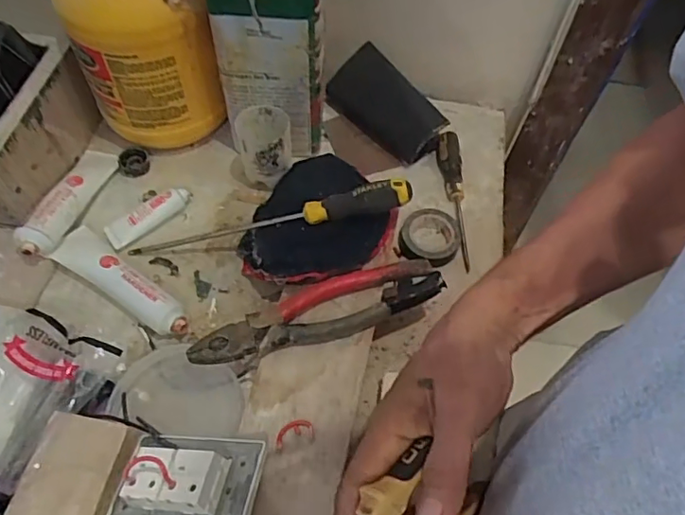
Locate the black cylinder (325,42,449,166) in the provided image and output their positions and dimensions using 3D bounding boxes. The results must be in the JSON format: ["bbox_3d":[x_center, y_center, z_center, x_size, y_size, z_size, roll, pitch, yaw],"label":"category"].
[{"bbox_3d":[0.051,-0.188,0.672,0.063,0.060,0.161,-36,66,-22],"label":"black cylinder"}]

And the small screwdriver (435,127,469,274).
[{"bbox_3d":[0.127,-0.072,0.626,0.027,0.020,0.180,0,58,-3],"label":"small screwdriver"}]

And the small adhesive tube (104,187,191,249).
[{"bbox_3d":[-0.211,-0.046,0.602,0.096,0.023,0.031,-33,65,-21],"label":"small adhesive tube"}]

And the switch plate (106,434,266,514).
[{"bbox_3d":[-0.124,0.167,0.414,0.120,0.040,0.079,-3,52,21],"label":"switch plate"}]

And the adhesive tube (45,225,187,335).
[{"bbox_3d":[-0.220,0.023,0.553,0.169,0.033,0.044,31,62,15],"label":"adhesive tube"}]

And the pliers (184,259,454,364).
[{"bbox_3d":[-0.020,0.048,0.496,0.229,0.015,0.055,-15,60,-12],"label":"pliers"}]

